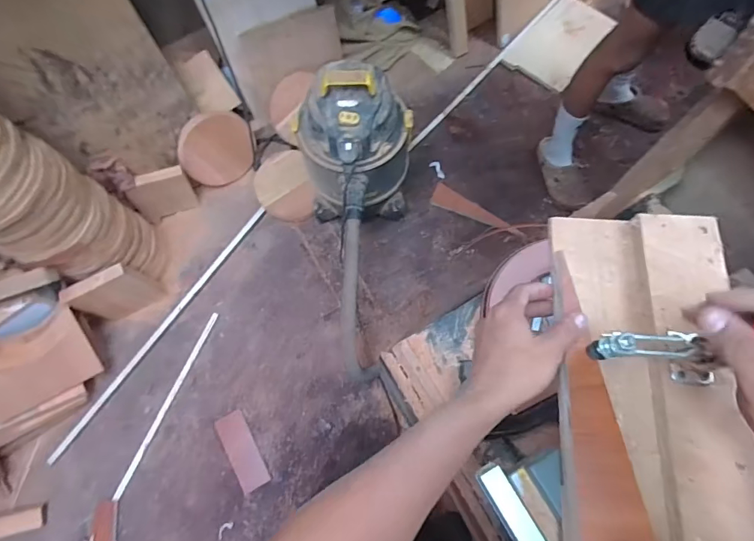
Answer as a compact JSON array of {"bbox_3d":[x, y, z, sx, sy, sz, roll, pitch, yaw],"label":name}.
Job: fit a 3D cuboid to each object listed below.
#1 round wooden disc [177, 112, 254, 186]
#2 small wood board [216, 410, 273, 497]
[{"bbox_3d":[-0.511,-0.384,1.392,0.217,0.225,0.025,-11,31,-21],"label":"round wooden disc"},{"bbox_3d":[-0.375,0.500,1.207,0.076,0.015,0.208,-29,74,-8],"label":"small wood board"}]

